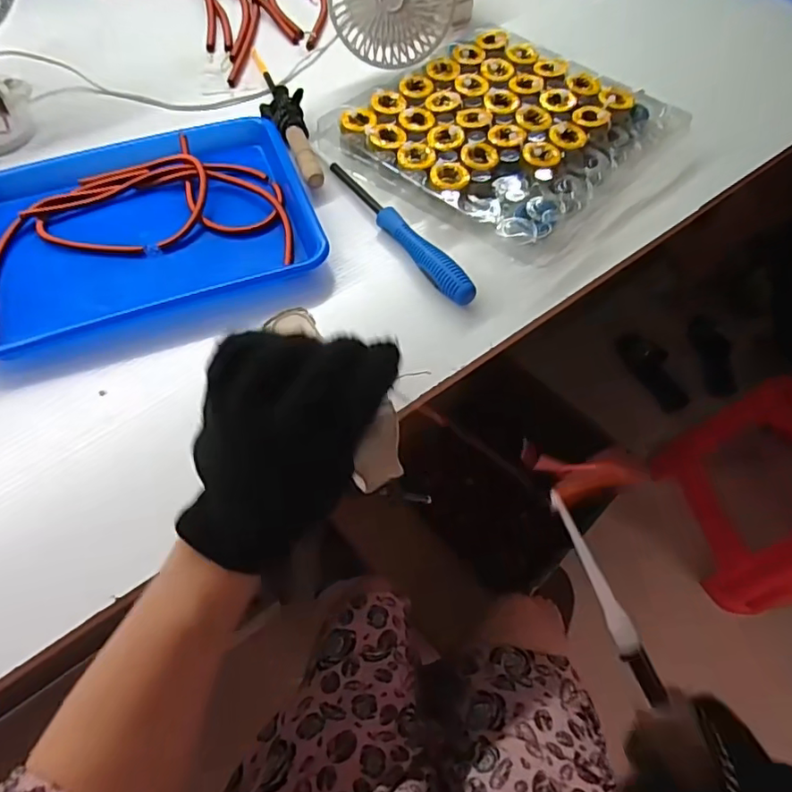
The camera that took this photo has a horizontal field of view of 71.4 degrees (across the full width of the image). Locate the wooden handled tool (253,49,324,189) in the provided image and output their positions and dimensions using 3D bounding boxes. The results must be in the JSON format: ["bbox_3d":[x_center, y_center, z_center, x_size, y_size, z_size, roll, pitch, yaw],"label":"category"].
[{"bbox_3d":[-0.135,-0.345,0.644,0.042,0.035,0.288,-18,61,-9],"label":"wooden handled tool"}]

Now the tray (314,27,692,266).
[{"bbox_3d":[0.122,-0.295,0.611,0.290,0.034,0.285,39,68,21],"label":"tray"}]

